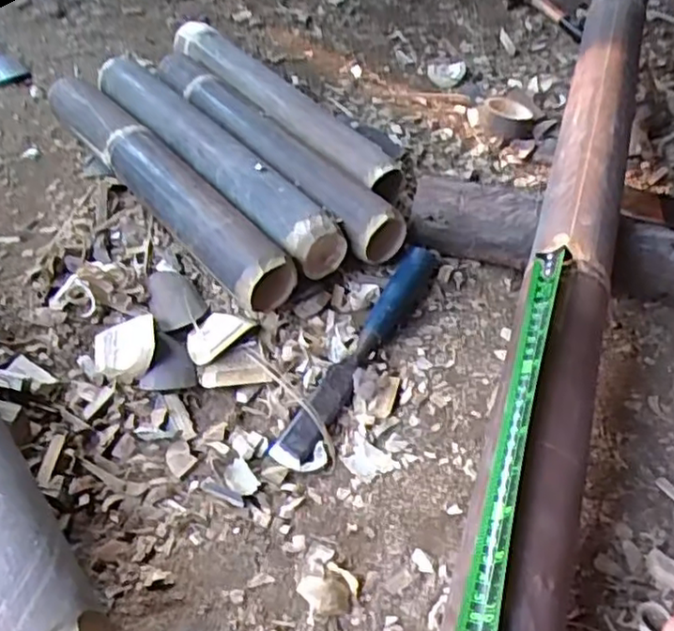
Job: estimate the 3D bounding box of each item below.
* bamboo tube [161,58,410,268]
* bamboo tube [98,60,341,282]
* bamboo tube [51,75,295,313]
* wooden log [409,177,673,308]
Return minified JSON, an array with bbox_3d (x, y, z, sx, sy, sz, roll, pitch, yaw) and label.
[{"bbox_3d":[-0.076,-0.169,0.678,0.058,0.061,0.381,-28,55,-29],"label":"bamboo tube"},{"bbox_3d":[-0.129,-0.164,0.649,0.056,0.041,0.379,-28,55,-29],"label":"bamboo tube"},{"bbox_3d":[-0.169,-0.129,0.631,0.057,0.062,0.384,-27,54,-29],"label":"bamboo tube"},{"bbox_3d":[0.201,-0.064,0.606,0.270,0.065,0.064,15,46,9],"label":"wooden log"}]

